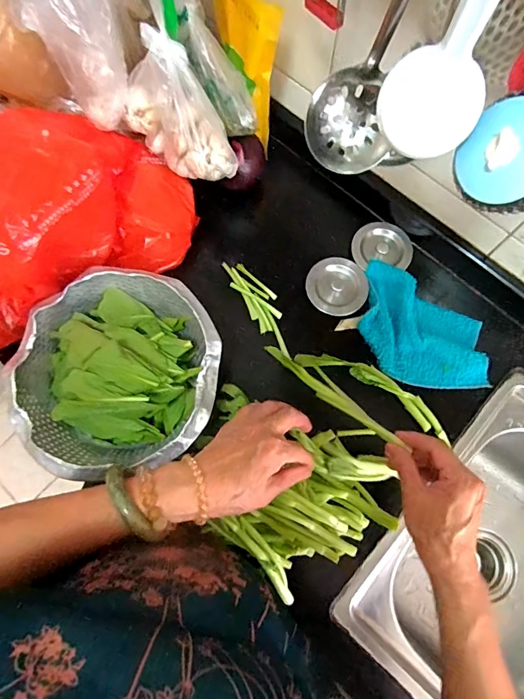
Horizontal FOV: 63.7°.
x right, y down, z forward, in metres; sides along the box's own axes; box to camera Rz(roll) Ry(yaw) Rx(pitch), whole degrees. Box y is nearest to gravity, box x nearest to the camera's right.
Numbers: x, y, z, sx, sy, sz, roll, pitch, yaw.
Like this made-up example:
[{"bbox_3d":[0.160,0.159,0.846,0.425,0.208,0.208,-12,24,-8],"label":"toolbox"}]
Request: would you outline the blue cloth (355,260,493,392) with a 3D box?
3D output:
[{"bbox_3d":[0.226,-0.031,0.585,0.172,0.023,0.158,10,75,3],"label":"blue cloth"}]

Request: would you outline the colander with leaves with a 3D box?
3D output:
[{"bbox_3d":[-0.169,0.019,0.494,0.228,0.098,0.222,0,75,0],"label":"colander with leaves"}]

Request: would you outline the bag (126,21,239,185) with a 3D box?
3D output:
[{"bbox_3d":[-0.090,-0.267,0.478,0.129,0.127,0.057,32,77,8],"label":"bag"}]

